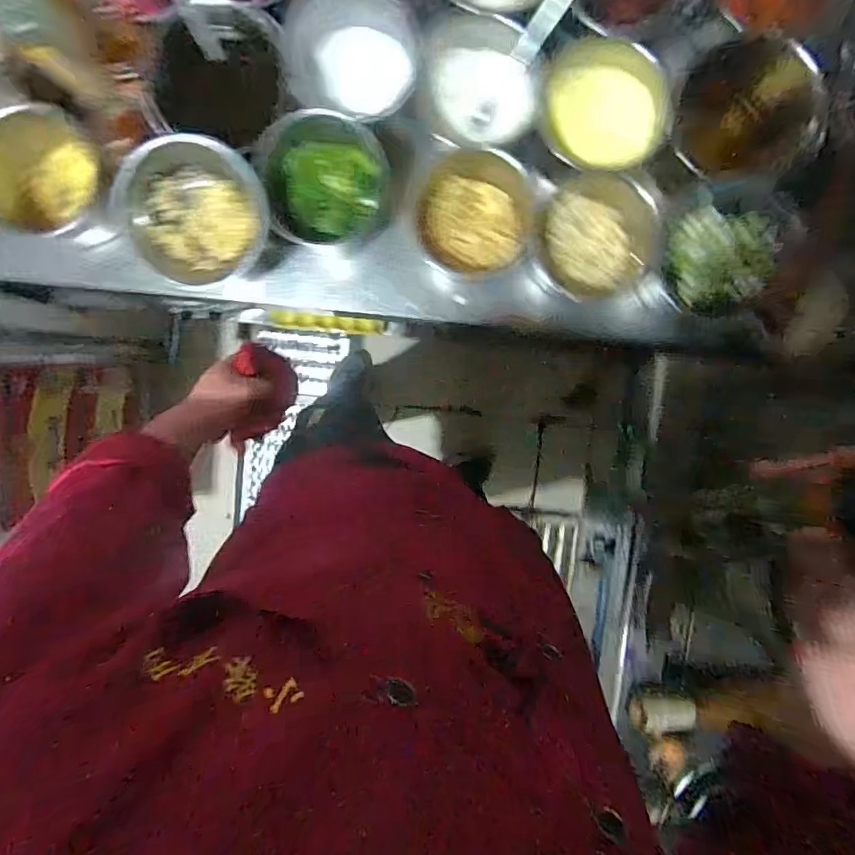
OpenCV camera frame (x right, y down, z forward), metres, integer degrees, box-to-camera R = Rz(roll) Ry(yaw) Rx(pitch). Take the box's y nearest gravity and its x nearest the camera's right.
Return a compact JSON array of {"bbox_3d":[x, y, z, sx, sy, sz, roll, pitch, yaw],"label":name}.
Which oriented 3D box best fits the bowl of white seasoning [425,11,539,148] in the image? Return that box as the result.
[{"bbox_3d":[0.063,-0.421,0.615,0.141,0.060,0.148,-25,96,3],"label":"bowl of white seasoning"}]

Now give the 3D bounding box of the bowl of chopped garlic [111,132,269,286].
[{"bbox_3d":[-0.288,-0.266,0.614,0.181,0.080,0.154,12,97,-1],"label":"bowl of chopped garlic"}]

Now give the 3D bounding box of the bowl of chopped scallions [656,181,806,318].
[{"bbox_3d":[0.366,-0.220,0.606,0.142,0.067,0.152,0,97,1],"label":"bowl of chopped scallions"}]

